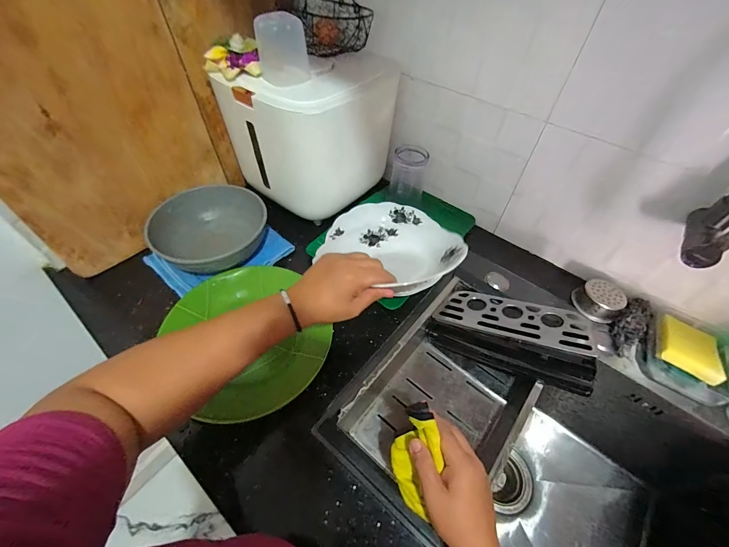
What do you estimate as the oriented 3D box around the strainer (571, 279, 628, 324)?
[{"bbox_3d":[0.397,0.045,0.543,0.061,0.040,0.069,-31,59,-26],"label":"strainer"}]

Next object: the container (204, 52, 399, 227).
[{"bbox_3d":[-0.090,-0.274,0.601,0.209,0.193,0.252,31,55,20],"label":"container"}]

